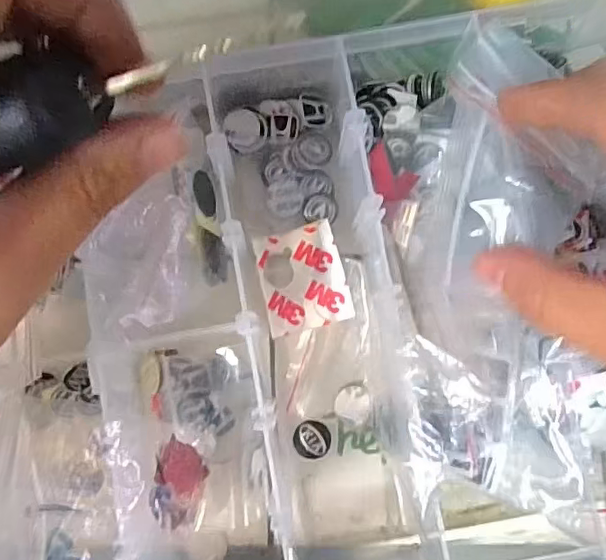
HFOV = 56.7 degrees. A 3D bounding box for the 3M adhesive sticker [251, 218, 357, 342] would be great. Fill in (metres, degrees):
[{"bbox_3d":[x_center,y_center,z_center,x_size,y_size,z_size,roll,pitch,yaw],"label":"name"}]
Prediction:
[{"bbox_3d":[0.000,-0.001,0.196,0.029,0.007,0.035,-15,84,-3],"label":"3M adhesive sticker"}]

